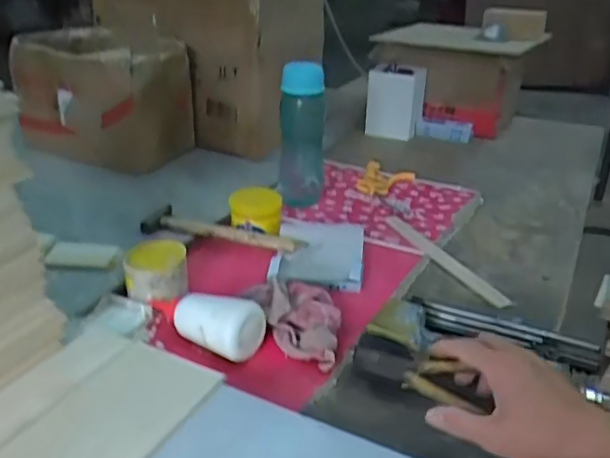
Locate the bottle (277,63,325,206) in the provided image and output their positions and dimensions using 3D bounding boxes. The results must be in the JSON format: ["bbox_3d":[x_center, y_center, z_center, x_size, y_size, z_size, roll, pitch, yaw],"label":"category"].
[{"bbox_3d":[-0.005,-0.168,1.083,0.080,0.253,0.068,1,26,-1],"label":"bottle"}]

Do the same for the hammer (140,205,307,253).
[{"bbox_3d":[-0.122,0.004,0.914,0.254,0.030,0.062,8,27,13],"label":"hammer"}]

